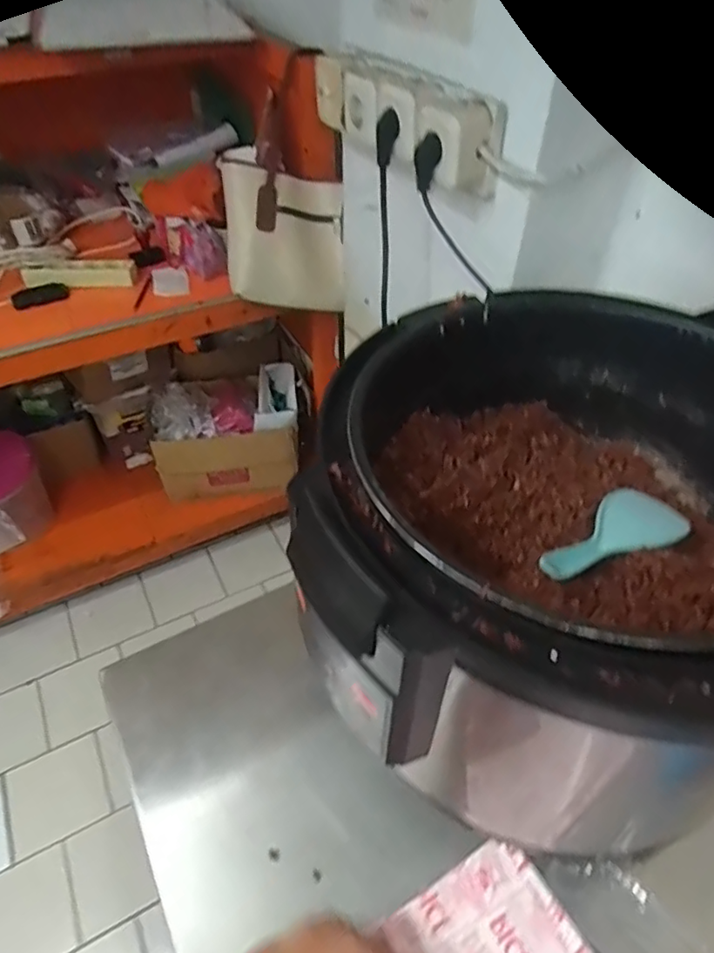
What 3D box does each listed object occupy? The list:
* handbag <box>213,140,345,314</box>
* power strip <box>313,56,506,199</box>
[{"bbox_3d":[-0.115,-0.388,0.970,0.184,0.264,0.054,-3,45,-3],"label":"handbag"},{"bbox_3d":[0.045,-0.387,0.639,0.064,0.091,0.252,-26,51,-24],"label":"power strip"}]

